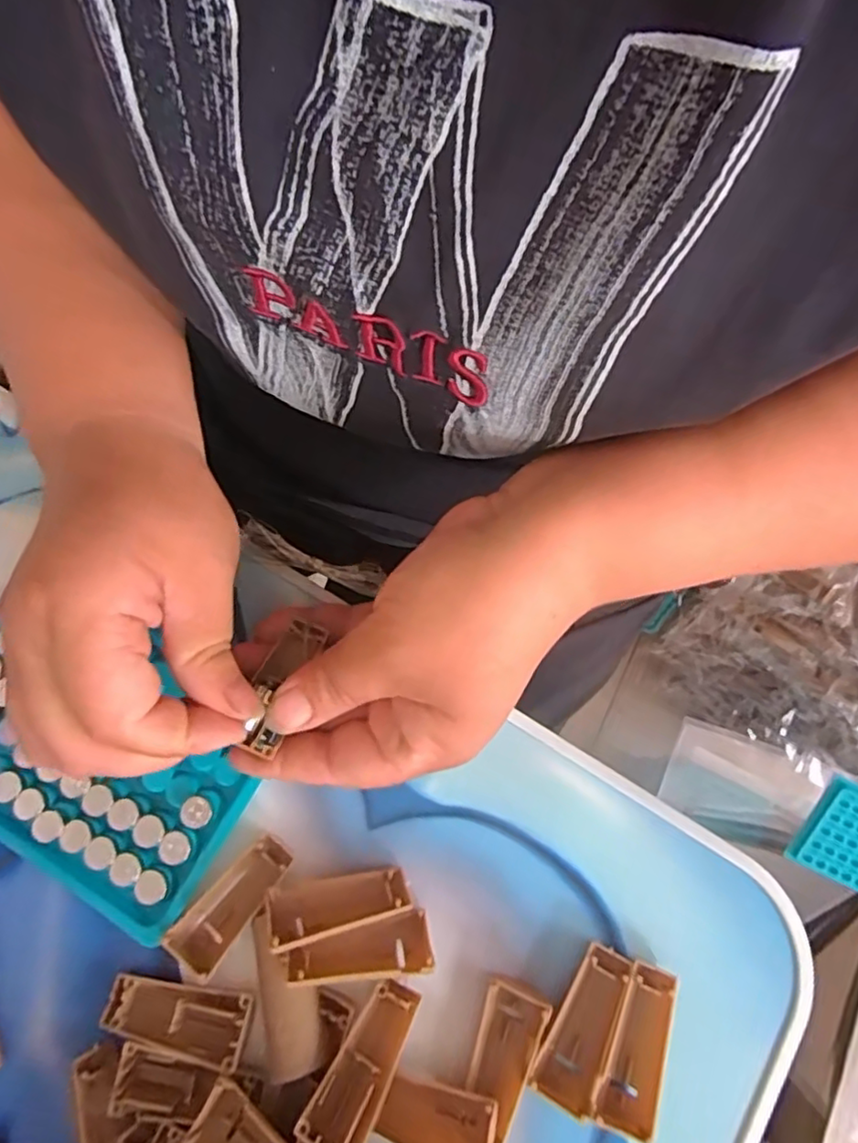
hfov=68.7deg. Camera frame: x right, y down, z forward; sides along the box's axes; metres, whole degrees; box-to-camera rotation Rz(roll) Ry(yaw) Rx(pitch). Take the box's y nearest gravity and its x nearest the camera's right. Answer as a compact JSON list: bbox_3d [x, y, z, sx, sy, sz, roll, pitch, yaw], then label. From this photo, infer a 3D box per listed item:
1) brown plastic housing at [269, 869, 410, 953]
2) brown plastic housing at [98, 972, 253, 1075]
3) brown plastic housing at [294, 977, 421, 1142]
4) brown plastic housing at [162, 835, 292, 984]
[{"bbox_3d":[-0.033,0.119,0.227,0.050,0.011,0.018,-13,73,-4],"label":"brown plastic housing"},{"bbox_3d":[-0.088,0.154,0.216,0.050,0.007,0.021,11,73,4],"label":"brown plastic housing"},{"bbox_3d":[-0.021,0.162,0.206,0.020,0.006,0.049,29,55,9],"label":"brown plastic housing"},{"bbox_3d":[-0.073,0.120,0.230,0.021,0.011,0.048,33,76,10],"label":"brown plastic housing"}]

